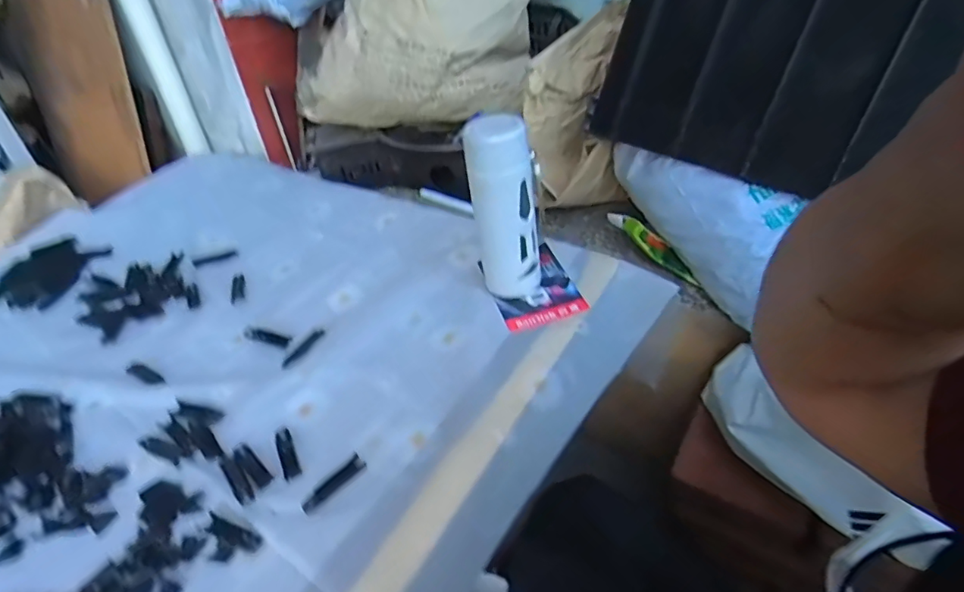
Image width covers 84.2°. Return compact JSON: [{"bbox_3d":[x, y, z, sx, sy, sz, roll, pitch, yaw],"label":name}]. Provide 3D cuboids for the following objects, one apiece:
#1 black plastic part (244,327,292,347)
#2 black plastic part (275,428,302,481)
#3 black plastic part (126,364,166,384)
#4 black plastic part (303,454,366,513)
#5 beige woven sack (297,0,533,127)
[{"bbox_3d":[-0.268,0.050,0.661,0.074,0.004,0.016,12,46,20],"label":"black plastic part"},{"bbox_3d":[-0.196,0.157,0.534,0.016,0.004,0.062,-24,44,-17],"label":"black plastic part"},{"bbox_3d":[-0.398,0.093,0.631,0.065,0.004,0.016,19,49,27],"label":"black plastic part"},{"bbox_3d":[-0.141,0.177,0.505,0.065,0.004,0.016,-36,49,-28],"label":"black plastic part"},{"bbox_3d":[-0.114,-0.462,0.900,0.407,0.299,0.158,-5,39,-3],"label":"beige woven sack"}]

